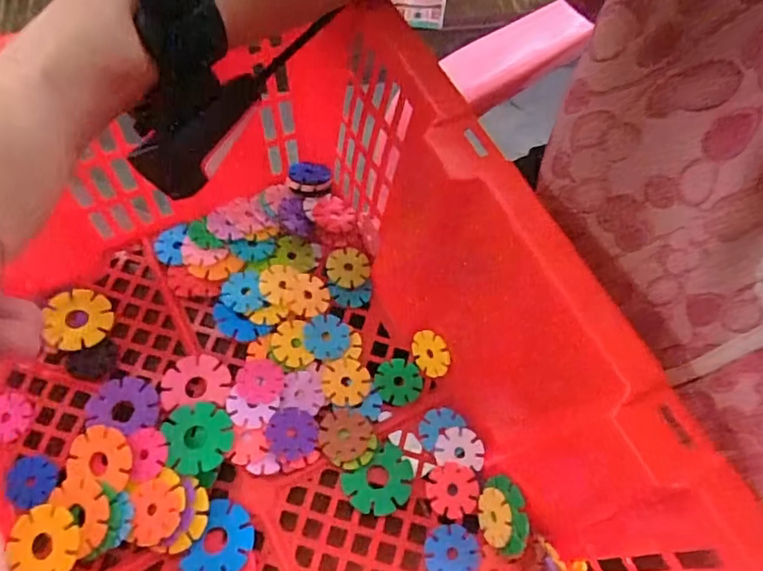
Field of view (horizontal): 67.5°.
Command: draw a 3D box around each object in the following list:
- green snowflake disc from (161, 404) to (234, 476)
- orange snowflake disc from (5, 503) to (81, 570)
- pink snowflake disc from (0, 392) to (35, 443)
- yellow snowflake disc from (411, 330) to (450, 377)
[{"bbox_3d":[-0.111,0.091,0.346,0.038,0.004,0.042,-17,63,-18],"label":"green snowflake disc"},{"bbox_3d":[-0.192,0.147,0.328,0.038,0.004,0.042,-36,71,-8],"label":"orange snowflake disc"},{"bbox_3d":[-0.234,0.082,0.355,0.029,0.006,0.030,1,67,-2],"label":"pink snowflake disc"},{"bbox_3d":[0.032,0.045,0.377,0.004,0.029,0.031,-9,75,-44],"label":"yellow snowflake disc"}]

